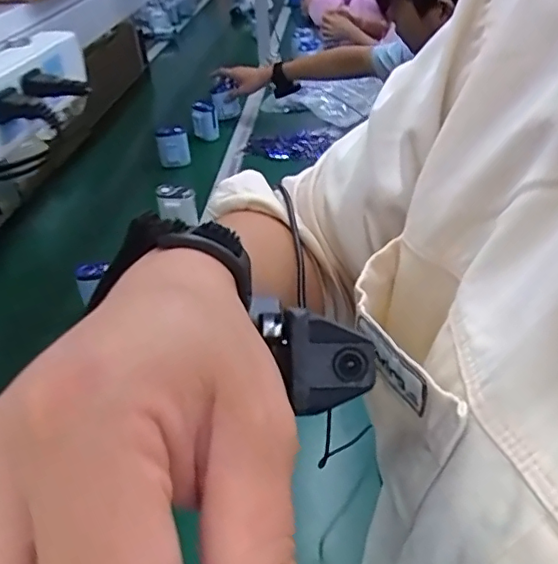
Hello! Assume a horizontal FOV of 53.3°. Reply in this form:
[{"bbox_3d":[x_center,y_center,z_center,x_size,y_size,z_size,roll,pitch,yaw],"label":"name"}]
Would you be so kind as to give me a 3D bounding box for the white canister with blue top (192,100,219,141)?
[{"bbox_3d":[-0.182,-0.395,1.359,0.056,0.087,0.046,-10,38,-7],"label":"white canister with blue top"}]

